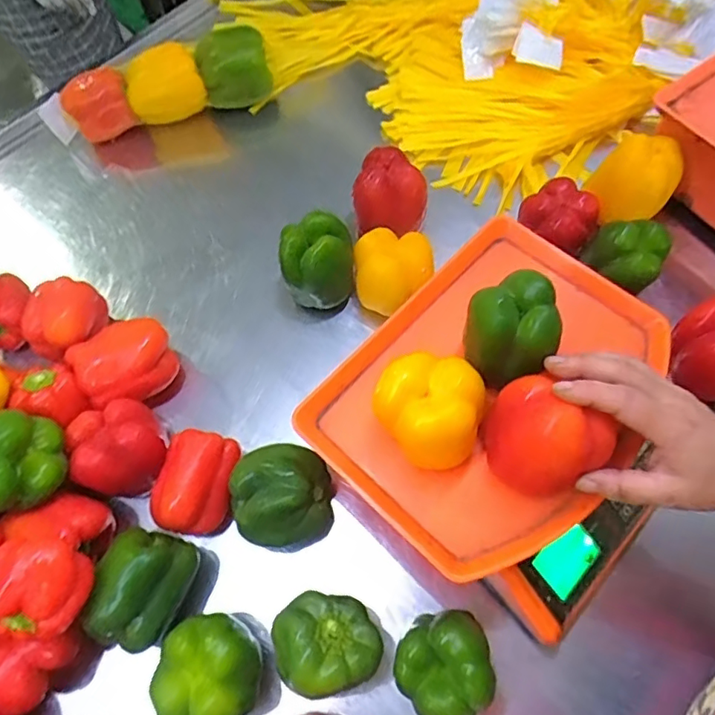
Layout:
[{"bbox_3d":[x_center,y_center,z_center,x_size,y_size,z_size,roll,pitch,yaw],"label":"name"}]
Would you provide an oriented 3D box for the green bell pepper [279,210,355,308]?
[{"bbox_3d":[-0.043,-0.099,0.604,0.080,0.109,0.063,-9,64,-1],"label":"green bell pepper"}]

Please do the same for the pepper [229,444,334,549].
[{"bbox_3d":[-0.070,0.131,0.512,0.093,0.072,0.088,-1,64,2],"label":"pepper"}]

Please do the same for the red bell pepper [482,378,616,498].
[{"bbox_3d":[0.128,0.059,0.384,0.077,0.076,0.059,41,73,19],"label":"red bell pepper"}]

